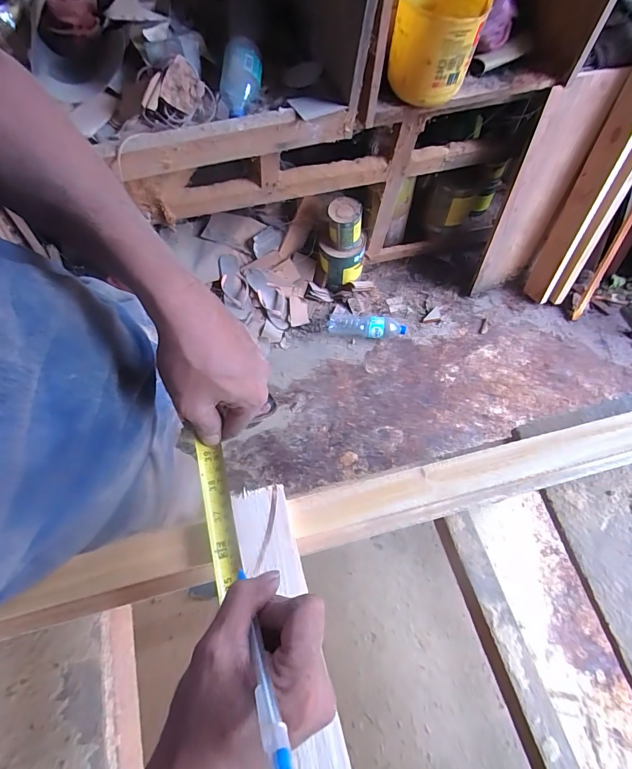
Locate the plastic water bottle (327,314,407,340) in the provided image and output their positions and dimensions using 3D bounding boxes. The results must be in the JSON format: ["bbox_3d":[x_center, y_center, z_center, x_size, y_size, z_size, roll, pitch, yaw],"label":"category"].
[{"bbox_3d":[0.187,-0.211,1.418,0.286,0.066,0.071,11,66,4],"label":"plastic water bottle"}]

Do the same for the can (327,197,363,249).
[{"bbox_3d":[0.096,-0.538,1.278,0.115,0.130,0.088,12,66,4],"label":"can"}]

